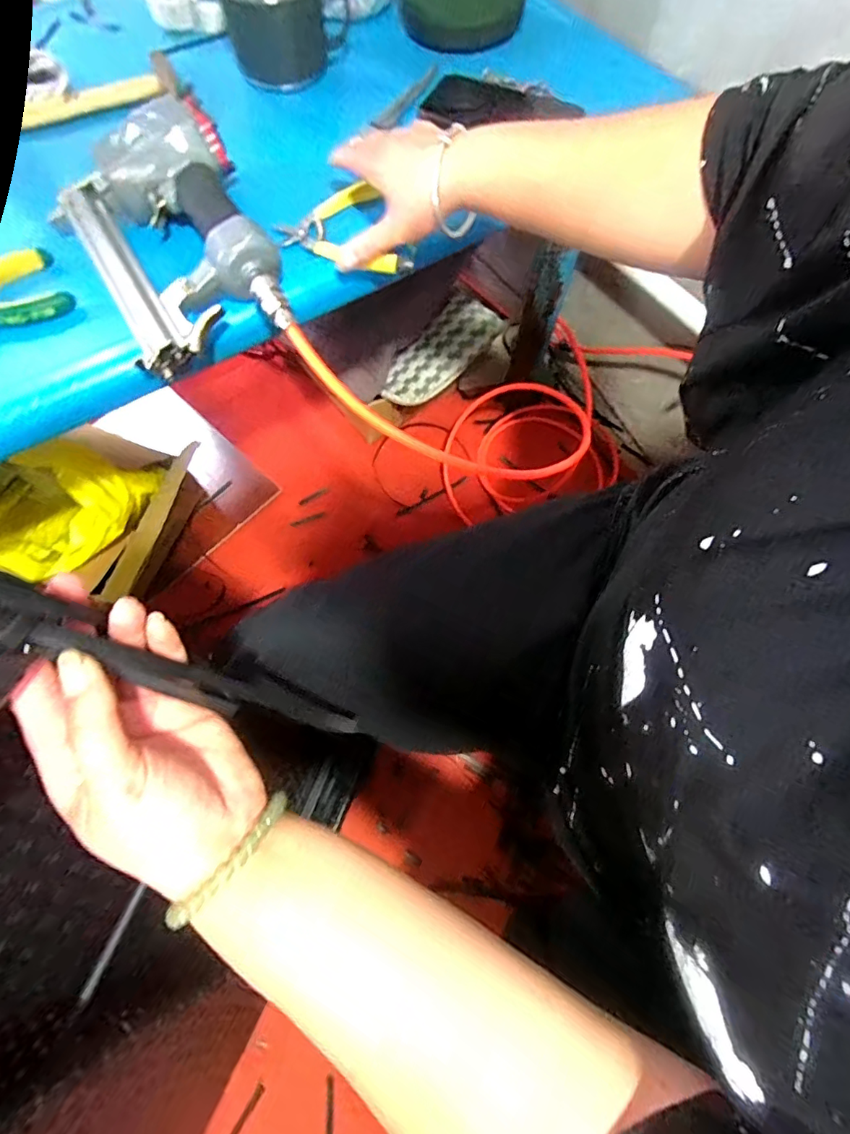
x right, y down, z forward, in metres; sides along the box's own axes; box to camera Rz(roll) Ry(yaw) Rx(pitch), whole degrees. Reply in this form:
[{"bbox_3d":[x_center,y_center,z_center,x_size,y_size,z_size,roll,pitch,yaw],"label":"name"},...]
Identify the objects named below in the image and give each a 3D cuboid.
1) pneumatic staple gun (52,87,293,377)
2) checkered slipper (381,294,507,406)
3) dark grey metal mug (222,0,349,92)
[{"bbox_3d":[-0.215,-0.280,0.420,0.152,0.059,0.260,-26,72,-11],"label":"pneumatic staple gun"},{"bbox_3d":[0.031,-0.375,0.871,0.115,0.051,0.235,36,72,12],"label":"checkered slipper"},{"bbox_3d":[-0.152,-0.611,0.545,0.129,0.075,0.115,-3,69,-2],"label":"dark grey metal mug"}]

